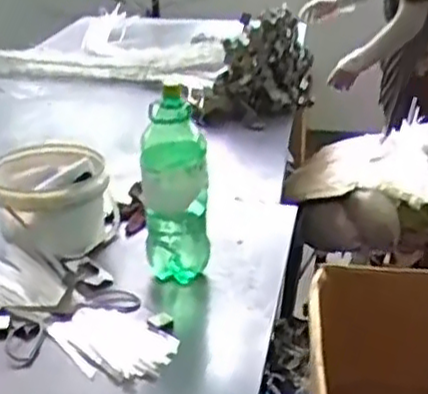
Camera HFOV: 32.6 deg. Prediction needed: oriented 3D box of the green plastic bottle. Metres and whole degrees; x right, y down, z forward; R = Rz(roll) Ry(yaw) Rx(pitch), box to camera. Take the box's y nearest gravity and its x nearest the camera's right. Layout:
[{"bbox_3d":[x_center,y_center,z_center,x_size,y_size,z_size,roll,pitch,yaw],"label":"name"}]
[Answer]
[{"bbox_3d":[-0.060,-0.006,1.137,0.101,0.292,0.093,-1,25,-2],"label":"green plastic bottle"}]

